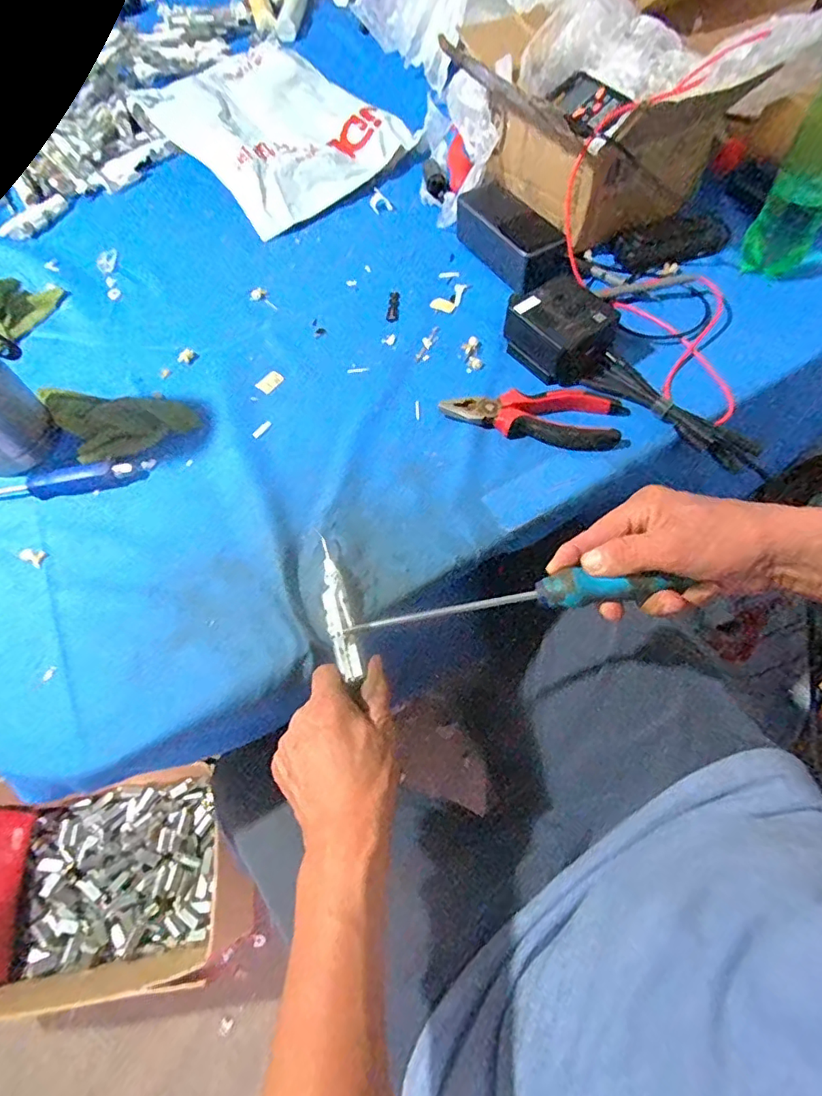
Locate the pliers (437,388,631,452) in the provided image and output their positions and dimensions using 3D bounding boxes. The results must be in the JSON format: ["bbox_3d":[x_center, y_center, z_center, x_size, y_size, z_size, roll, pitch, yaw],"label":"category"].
[{"bbox_3d":[0.109,-0.120,0.482,0.157,0.023,0.052,8,64,8],"label":"pliers"}]

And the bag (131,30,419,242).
[{"bbox_3d":[-0.190,-0.580,0.728,0.261,0.043,0.372,-38,67,-14],"label":"bag"}]

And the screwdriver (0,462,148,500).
[{"bbox_3d":[-0.339,-0.054,0.481,0.195,0.018,0.023,-11,63,-1],"label":"screwdriver"}]

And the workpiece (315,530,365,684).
[{"bbox_3d":[-0.056,0.041,0.405,0.018,0.019,0.119,-14,68,-3],"label":"workpiece"}]

